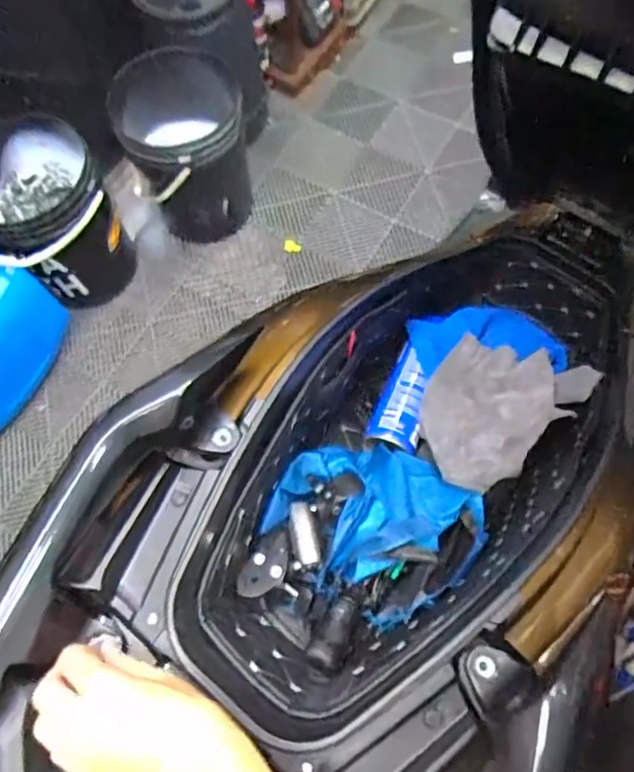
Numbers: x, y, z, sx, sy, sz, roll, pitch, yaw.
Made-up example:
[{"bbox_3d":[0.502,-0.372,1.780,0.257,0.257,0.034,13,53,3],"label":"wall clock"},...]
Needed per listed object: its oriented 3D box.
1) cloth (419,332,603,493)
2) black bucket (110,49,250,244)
[{"bbox_3d":[0.214,0.016,0.690,0.155,0.053,0.210,38,73,15],"label":"cloth"},{"bbox_3d":[-0.341,-0.599,1.513,0.297,0.365,0.339,-6,68,-1],"label":"black bucket"}]

